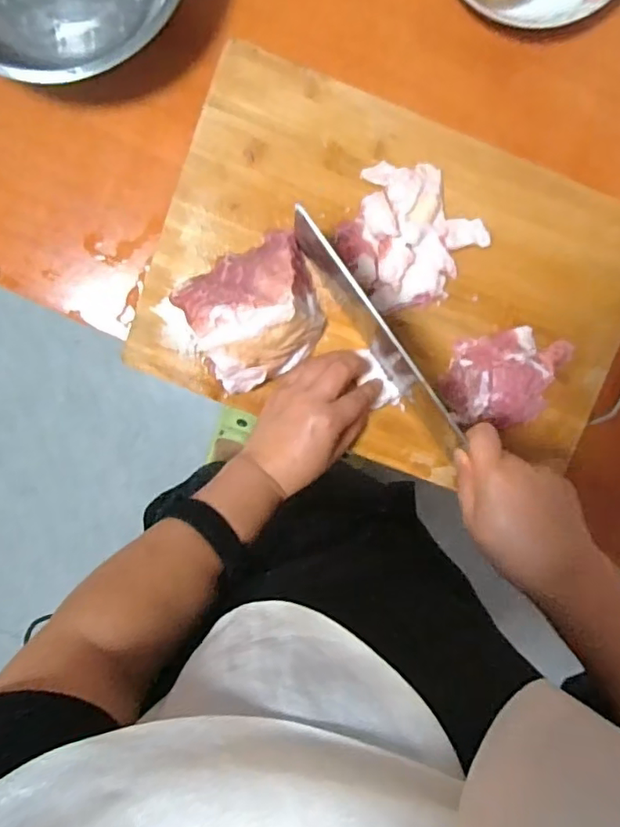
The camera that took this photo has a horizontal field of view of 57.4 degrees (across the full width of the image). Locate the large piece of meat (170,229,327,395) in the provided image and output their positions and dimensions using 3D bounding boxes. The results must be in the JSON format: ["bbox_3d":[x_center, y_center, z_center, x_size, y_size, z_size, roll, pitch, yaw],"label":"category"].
[{"bbox_3d":[-0.043,-0.079,0.451,0.107,0.046,0.102,-26,98,0],"label":"large piece of meat"}]

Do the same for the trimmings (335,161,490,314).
[{"bbox_3d":[0.078,-0.147,0.468,0.107,0.016,0.111,-40,96,4],"label":"trimmings"}]

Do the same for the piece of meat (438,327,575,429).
[{"bbox_3d":[0.166,-0.029,0.482,0.092,0.022,0.089,19,96,-3],"label":"piece of meat"}]

